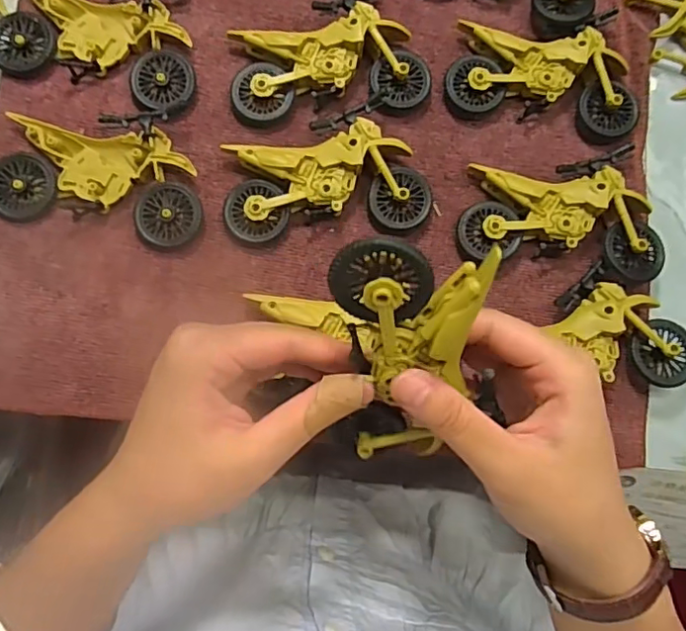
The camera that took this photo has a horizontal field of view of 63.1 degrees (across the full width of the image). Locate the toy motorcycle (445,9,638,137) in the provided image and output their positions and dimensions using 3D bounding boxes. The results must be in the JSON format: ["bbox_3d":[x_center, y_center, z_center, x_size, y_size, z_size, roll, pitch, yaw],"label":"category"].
[{"bbox_3d":[0.125,-0.152,0.342,0.116,0.022,0.073,8,79,-3],"label":"toy motorcycle"}]

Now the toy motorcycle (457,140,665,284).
[{"bbox_3d":[0.130,-0.064,0.329,0.116,0.025,0.073,8,79,-3],"label":"toy motorcycle"}]

